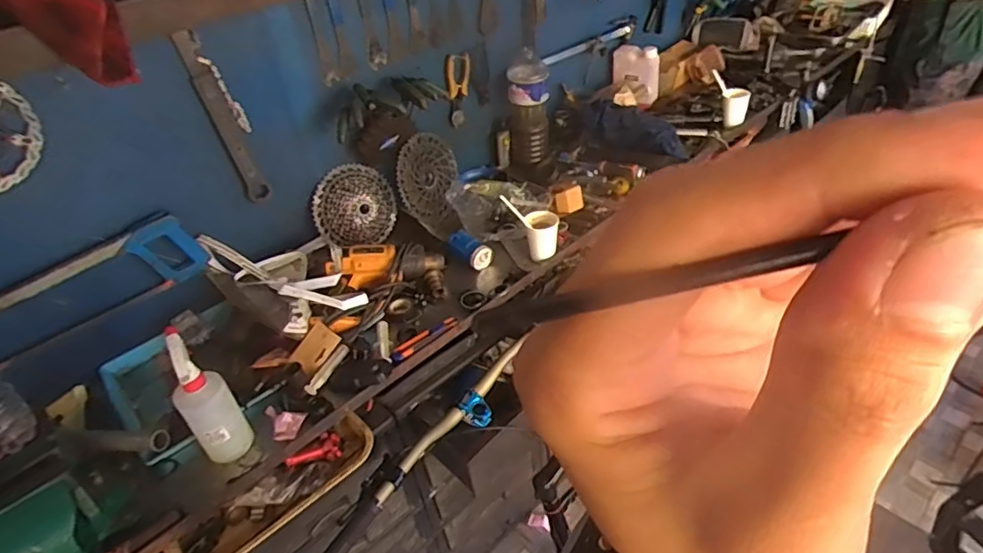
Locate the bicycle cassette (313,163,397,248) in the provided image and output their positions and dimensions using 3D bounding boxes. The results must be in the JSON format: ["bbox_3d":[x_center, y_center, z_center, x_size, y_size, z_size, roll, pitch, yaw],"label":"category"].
[{"bbox_3d":[-0.300,-0.152,1.297,0.045,0.168,0.192,28,51,36],"label":"bicycle cassette"}]

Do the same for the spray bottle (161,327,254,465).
[{"bbox_3d":[-0.431,0.179,0.860,0.070,0.225,0.069,-32,44,-27],"label":"spray bottle"}]

